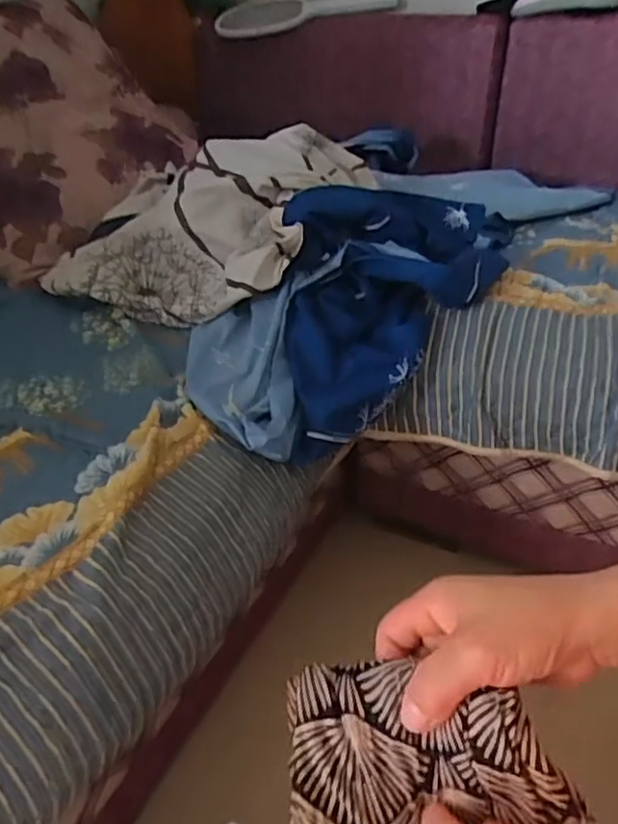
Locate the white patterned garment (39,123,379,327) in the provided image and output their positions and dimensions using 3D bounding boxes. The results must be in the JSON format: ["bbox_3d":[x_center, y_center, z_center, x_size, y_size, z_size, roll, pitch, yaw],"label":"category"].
[{"bbox_3d":[-0.159,-0.305,1.011,0.383,0.176,0.389,14,39,23],"label":"white patterned garment"}]

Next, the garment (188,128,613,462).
[{"bbox_3d":[0.089,-0.225,0.964,0.349,0.187,0.759,19,41,29],"label":"garment"}]

